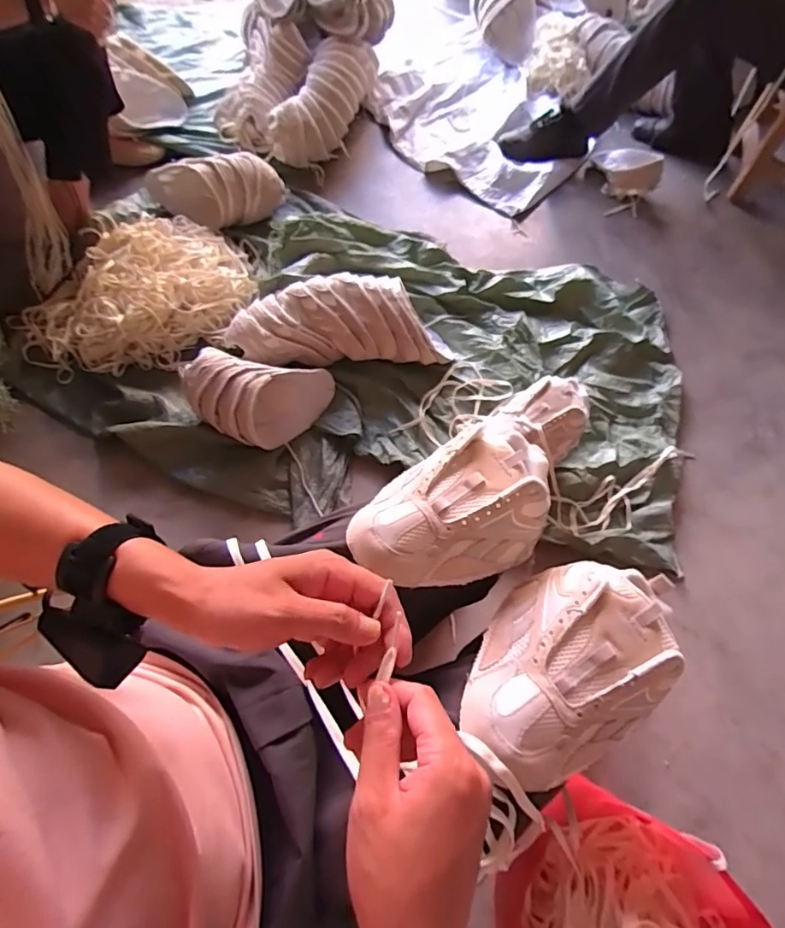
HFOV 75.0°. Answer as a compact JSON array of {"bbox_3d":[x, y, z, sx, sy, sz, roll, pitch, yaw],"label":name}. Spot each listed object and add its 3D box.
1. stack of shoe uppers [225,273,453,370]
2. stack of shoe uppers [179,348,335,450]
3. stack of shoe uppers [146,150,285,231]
[{"bbox_3d":[-0.109,-0.303,1.101,0.464,0.143,0.158,-4,64,-5],"label":"stack of shoe uppers"},{"bbox_3d":[-0.266,-0.125,1.018,0.274,0.151,0.157,4,63,0],"label":"stack of shoe uppers"},{"bbox_3d":[-0.425,-0.672,1.230,0.312,0.111,0.127,-15,65,-10],"label":"stack of shoe uppers"}]

